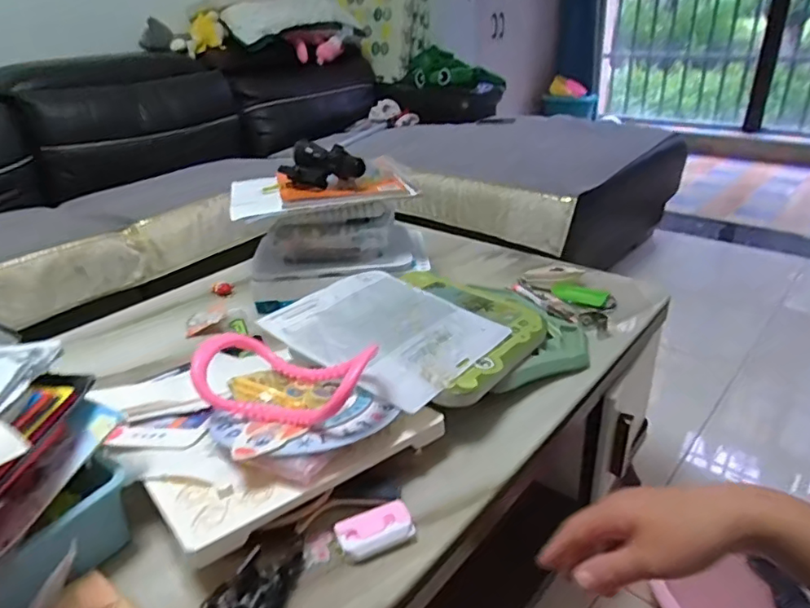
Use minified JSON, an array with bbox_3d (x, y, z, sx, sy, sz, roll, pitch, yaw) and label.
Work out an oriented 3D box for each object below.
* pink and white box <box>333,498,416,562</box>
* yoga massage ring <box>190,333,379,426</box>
[{"bbox_3d":[-0.028,0.211,0.526,0.069,0.014,0.042,-16,30,-22],"label":"pink and white box"},{"bbox_3d":[-0.128,0.075,0.591,0.191,0.055,0.100,4,29,13],"label":"yoga massage ring"}]

